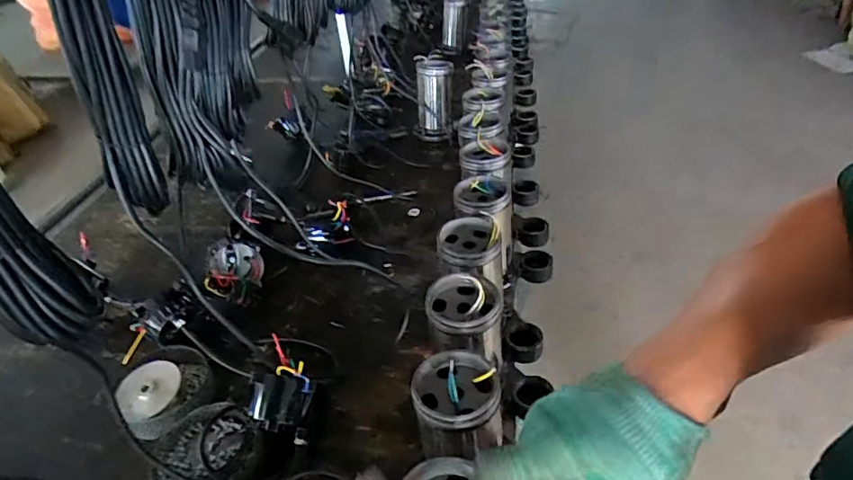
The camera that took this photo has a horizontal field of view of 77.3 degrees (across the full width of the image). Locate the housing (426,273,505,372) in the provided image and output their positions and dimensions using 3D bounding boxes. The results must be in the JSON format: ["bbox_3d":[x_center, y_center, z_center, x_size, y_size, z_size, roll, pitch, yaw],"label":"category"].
[{"bbox_3d":[0.043,0.076,0.641,0.089,0.037,0.074,3,38,12],"label":"housing"}]

